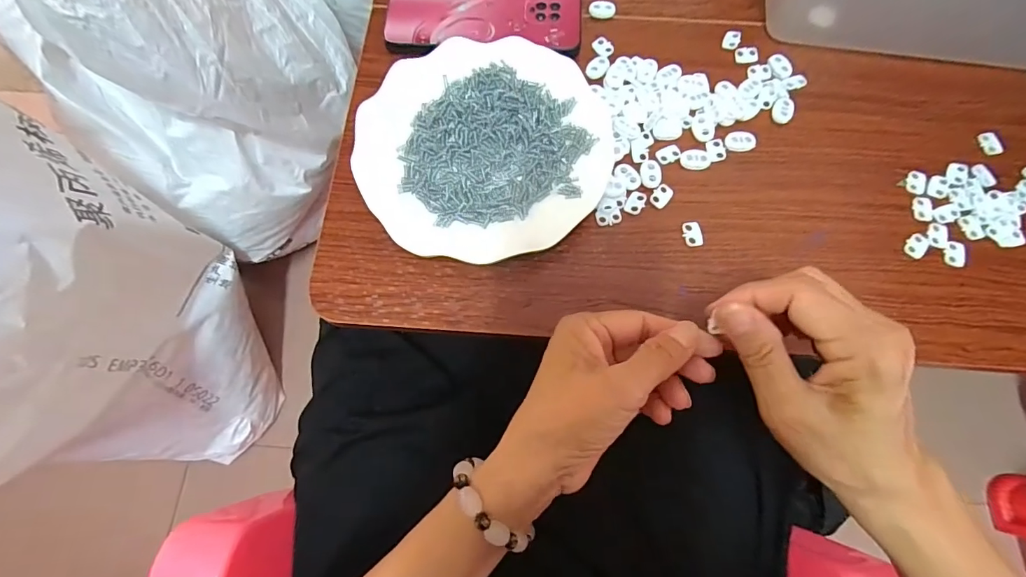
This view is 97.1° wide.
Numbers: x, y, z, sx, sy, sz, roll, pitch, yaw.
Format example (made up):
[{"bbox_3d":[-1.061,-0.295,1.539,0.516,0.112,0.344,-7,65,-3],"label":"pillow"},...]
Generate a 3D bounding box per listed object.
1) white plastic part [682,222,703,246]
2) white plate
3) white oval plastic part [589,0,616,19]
[{"bbox_3d":[0.131,-0.040,0.329,0.013,0.004,0.019,0,73,1],"label":"white plastic part"},{"bbox_3d":[-0.022,-0.105,0.342,0.181,0.024,0.178,0,73,0],"label":"white plate"},{"bbox_3d":[0.078,-0.243,0.394,0.022,0.006,0.014,-1,73,0],"label":"white oval plastic part"}]

